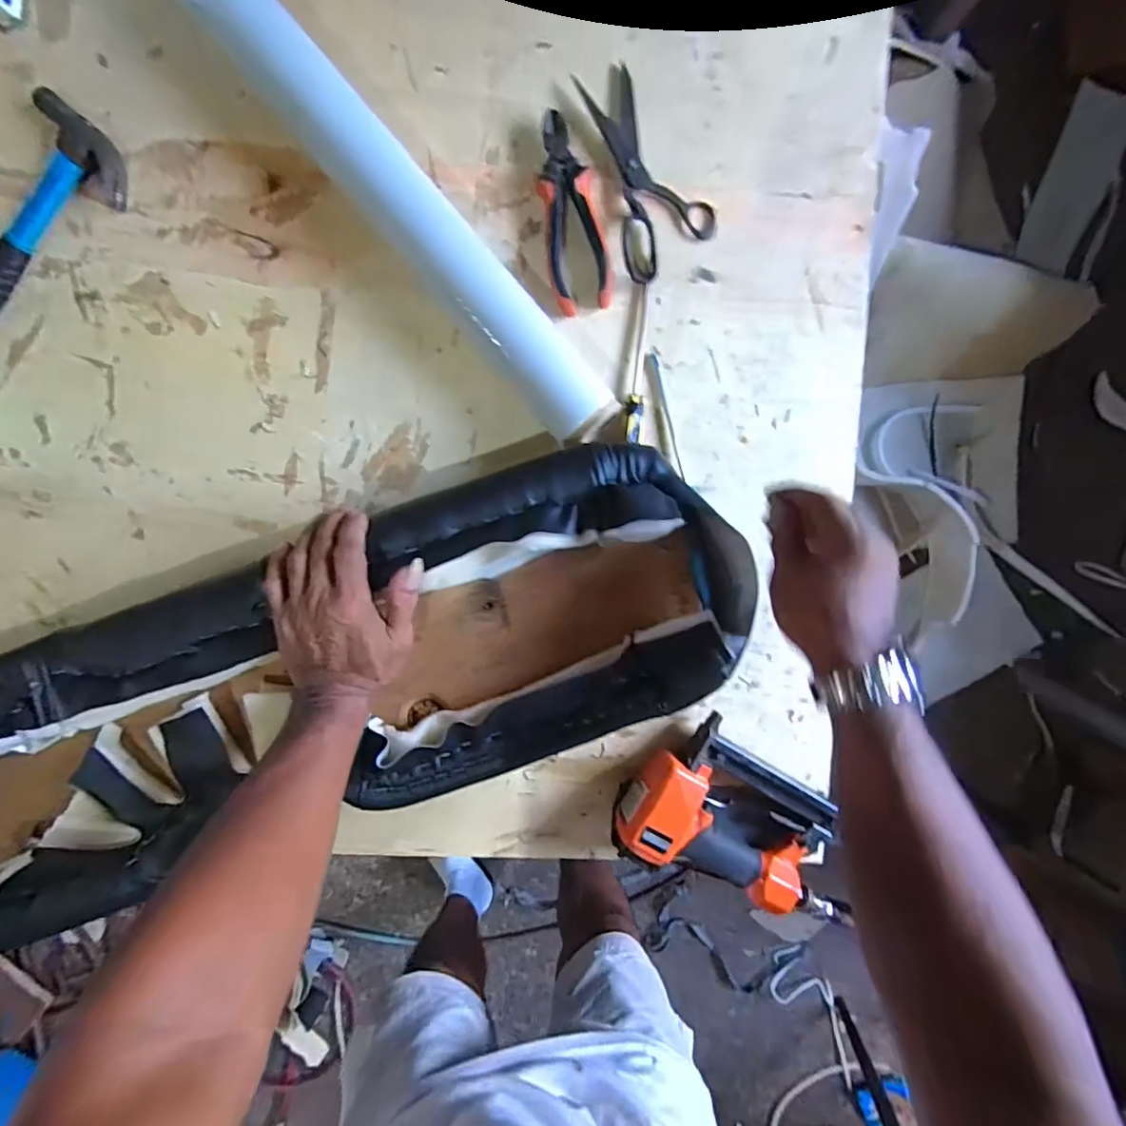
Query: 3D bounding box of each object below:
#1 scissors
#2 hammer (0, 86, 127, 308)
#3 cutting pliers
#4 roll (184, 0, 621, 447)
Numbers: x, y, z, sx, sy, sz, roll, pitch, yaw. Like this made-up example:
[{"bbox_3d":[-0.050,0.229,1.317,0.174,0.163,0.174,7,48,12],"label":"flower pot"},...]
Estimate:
[{"bbox_3d":[0.083,-0.369,0.494,0.092,0.015,0.188,-18,97,2],"label":"scissors"},{"bbox_3d":[-0.497,-0.288,0.495,0.089,0.023,0.268,30,96,-4],"label":"hammer"},{"bbox_3d":[0.006,-0.325,0.493,0.057,0.021,0.167,-14,97,1],"label":"cutting pliers"},{"bbox_3d":[-0.143,-0.320,0.473,0.063,0.061,0.513,-41,96,4],"label":"roll"}]

